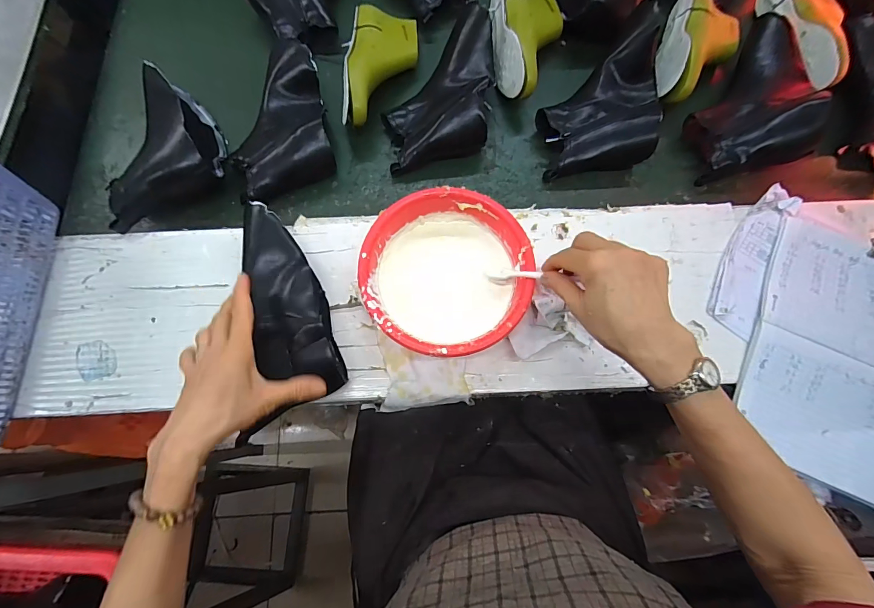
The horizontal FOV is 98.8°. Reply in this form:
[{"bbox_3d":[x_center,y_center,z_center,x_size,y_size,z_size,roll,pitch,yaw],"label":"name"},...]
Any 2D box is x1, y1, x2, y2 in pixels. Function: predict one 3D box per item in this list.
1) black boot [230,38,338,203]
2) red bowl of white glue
[{"bbox_3d":[-0.238,-0.279,0.566,0.140,0.055,0.256,-13,75,-3],"label":"black boot"},{"bbox_3d":[0.012,-0.032,0.447,0.185,0.072,0.187,0,75,0],"label":"red bowl of white glue"}]

